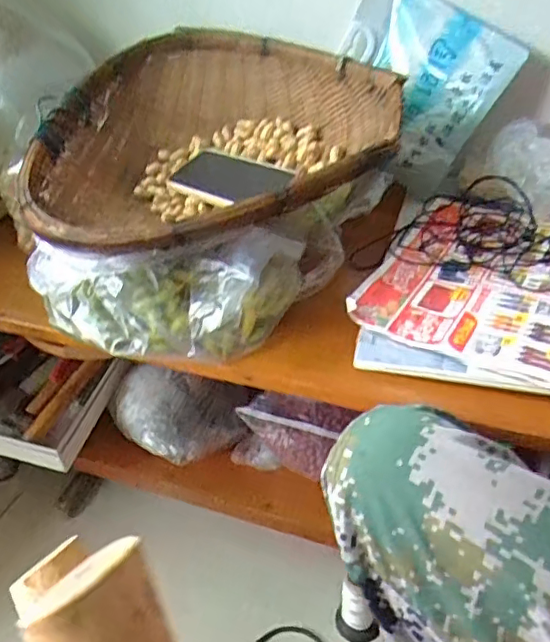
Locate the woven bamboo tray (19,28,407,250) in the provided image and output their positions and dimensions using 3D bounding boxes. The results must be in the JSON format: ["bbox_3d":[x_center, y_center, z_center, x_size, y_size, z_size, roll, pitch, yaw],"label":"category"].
[{"bbox_3d":[-0.080,-0.226,0.693,0.414,0.125,0.403,-22,40,-20],"label":"woven bamboo tray"}]

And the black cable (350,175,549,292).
[{"bbox_3d":[0.231,-0.099,0.648,0.242,0.053,0.158,19,43,29],"label":"black cable"}]

